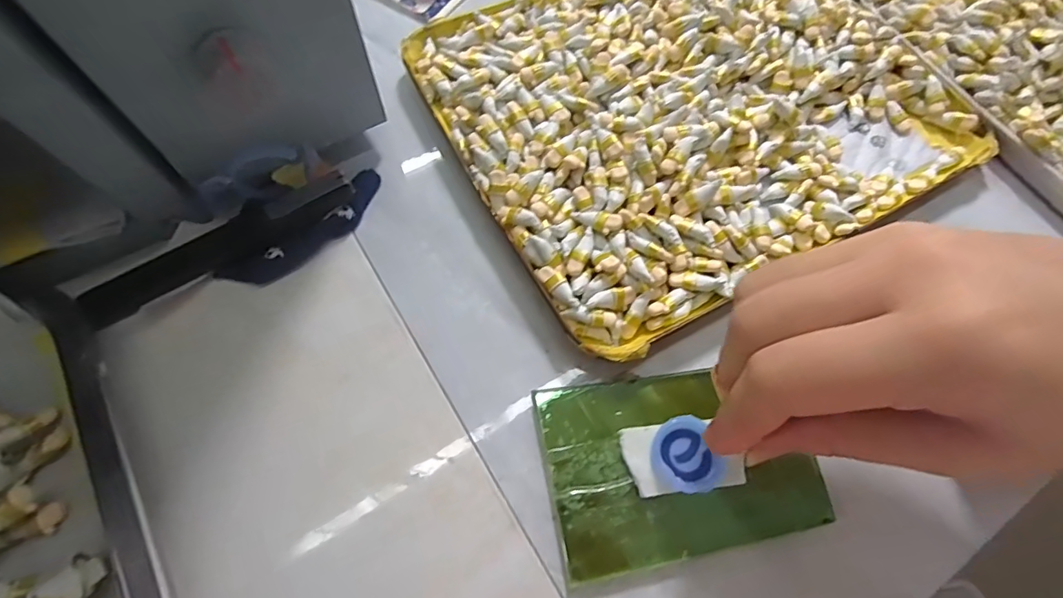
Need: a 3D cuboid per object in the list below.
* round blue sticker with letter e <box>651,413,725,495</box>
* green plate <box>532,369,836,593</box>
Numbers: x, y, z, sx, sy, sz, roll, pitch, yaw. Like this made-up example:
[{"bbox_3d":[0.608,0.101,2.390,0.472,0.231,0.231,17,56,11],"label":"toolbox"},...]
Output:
[{"bbox_3d":[0.057,0.059,0.183,0.024,0.004,0.026,1,73,-2],"label":"round blue sticker with letter e"},{"bbox_3d":[0.056,0.061,0.186,0.099,0.004,0.067,-9,68,-6],"label":"green plate"}]

